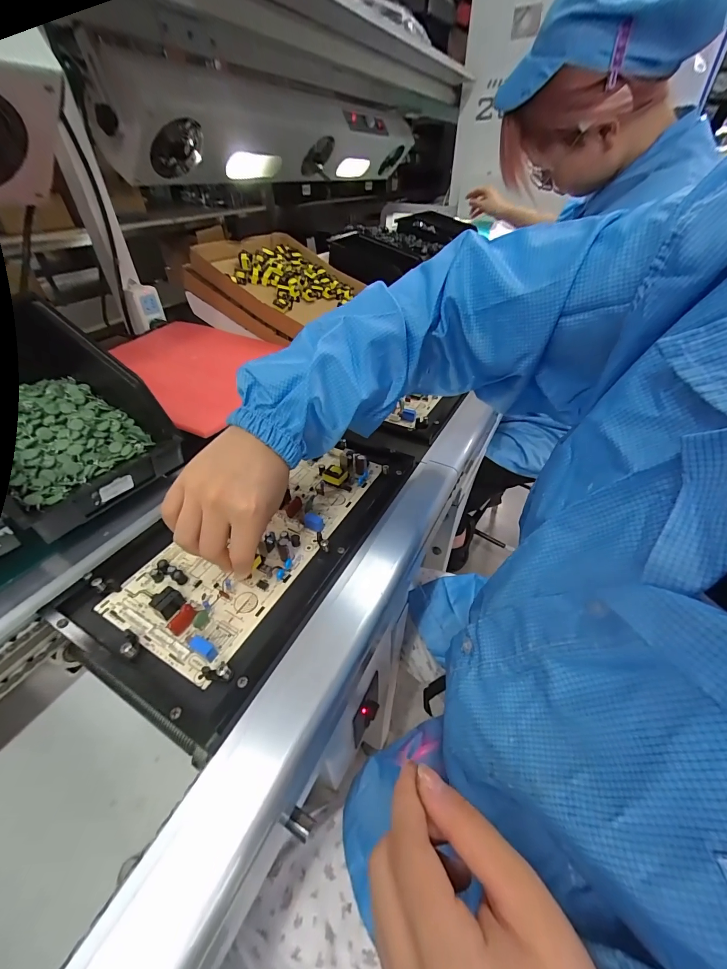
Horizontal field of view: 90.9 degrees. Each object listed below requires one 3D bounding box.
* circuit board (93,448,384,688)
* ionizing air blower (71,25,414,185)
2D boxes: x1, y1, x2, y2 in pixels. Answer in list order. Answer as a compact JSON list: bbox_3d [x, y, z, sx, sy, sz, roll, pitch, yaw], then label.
[{"bbox_3d":[-0.096,0.039,0.360,0.123,0.025,0.281,23,47,24],"label":"circuit board"},{"bbox_3d":[-0.159,-0.901,0.932,0.176,0.173,1.075,23,45,23],"label":"ionizing air blower"}]

